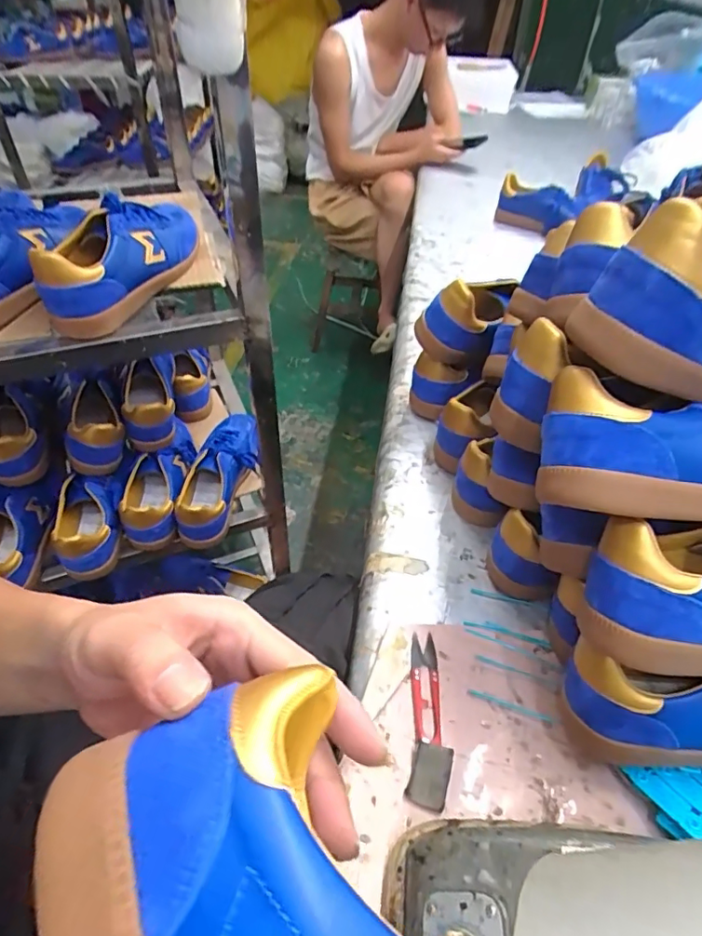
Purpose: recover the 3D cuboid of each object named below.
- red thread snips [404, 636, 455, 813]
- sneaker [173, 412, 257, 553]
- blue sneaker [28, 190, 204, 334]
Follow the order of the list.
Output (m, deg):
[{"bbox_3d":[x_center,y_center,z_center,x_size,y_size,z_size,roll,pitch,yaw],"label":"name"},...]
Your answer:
[{"bbox_3d":[0.064,0.201,0.427,0.032,0.014,0.137,7,45,4],"label":"red thread snips"},{"bbox_3d":[-0.208,0.003,0.860,0.094,0.077,0.250,5,45,3],"label":"sneaker"},{"bbox_3d":[-0.256,-0.249,0.603,0.083,0.089,0.244,12,46,10],"label":"blue sneaker"}]

